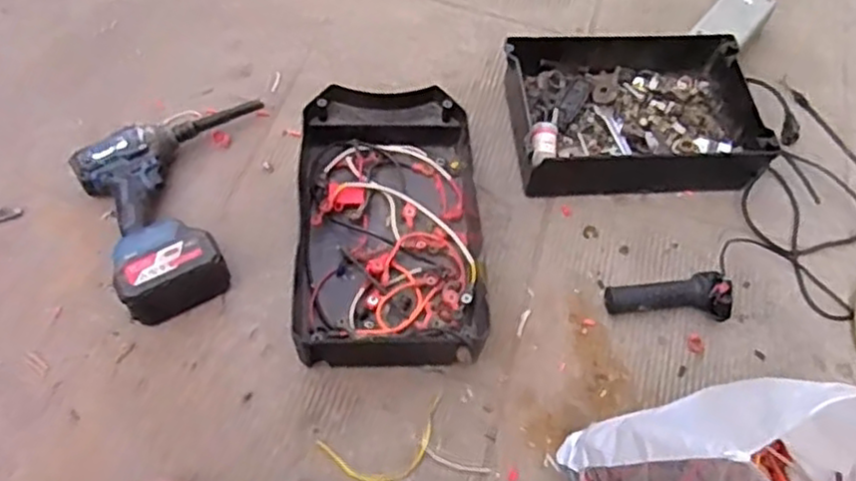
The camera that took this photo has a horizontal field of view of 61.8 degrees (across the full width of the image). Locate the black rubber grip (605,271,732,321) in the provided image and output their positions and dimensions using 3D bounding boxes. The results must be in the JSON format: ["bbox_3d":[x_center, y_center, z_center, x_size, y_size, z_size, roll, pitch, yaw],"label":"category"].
[{"bbox_3d":[0.287,0.073,0.852,0.141,0.058,0.061,-8,59,-8],"label":"black rubber grip"}]

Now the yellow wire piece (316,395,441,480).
[{"bbox_3d":[-0.042,0.225,0.773,0.139,0.004,0.069,-16,61,-12],"label":"yellow wire piece"}]

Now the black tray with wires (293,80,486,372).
[{"bbox_3d":[-0.047,-0.027,0.883,0.218,0.064,0.361,1,58,-2],"label":"black tray with wires"}]

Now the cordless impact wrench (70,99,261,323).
[{"bbox_3d":[-0.284,-0.057,0.877,0.239,0.067,0.262,-25,63,-17],"label":"cordless impact wrench"}]

